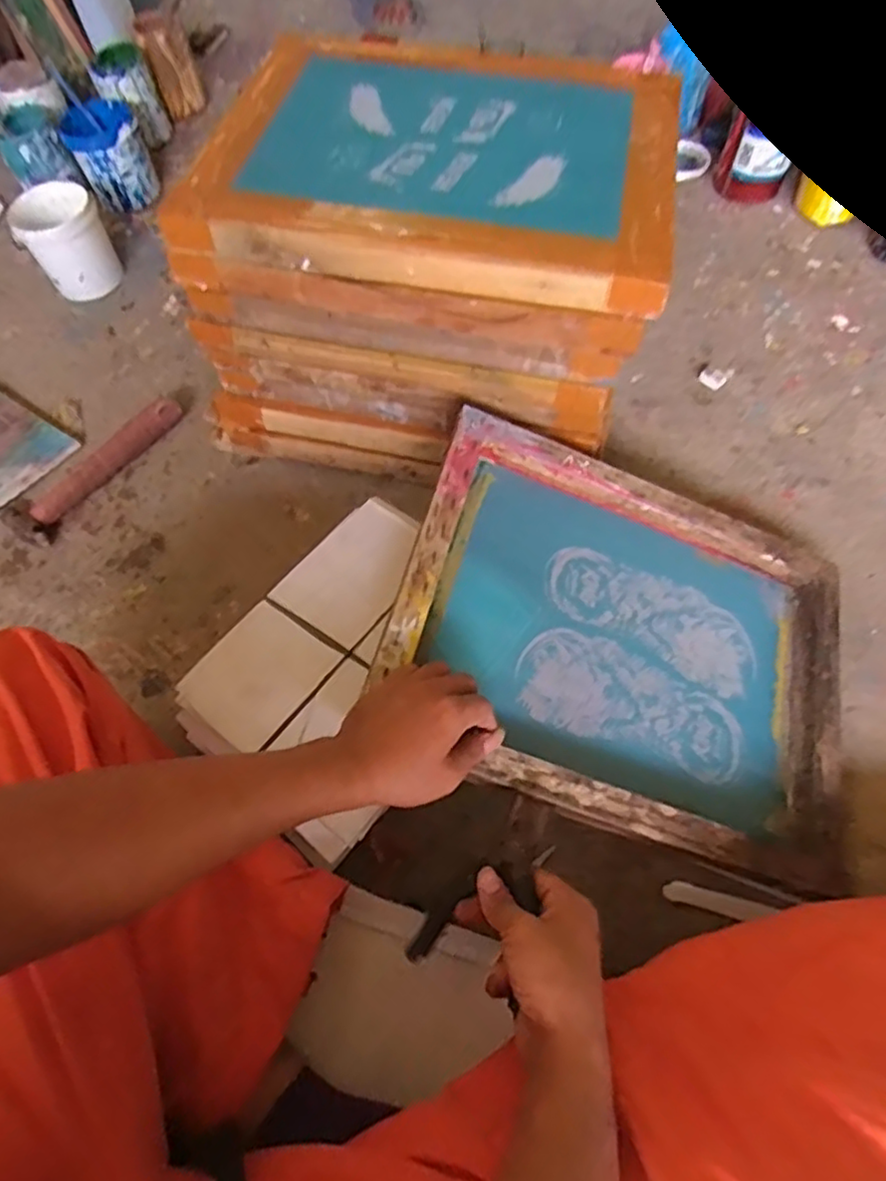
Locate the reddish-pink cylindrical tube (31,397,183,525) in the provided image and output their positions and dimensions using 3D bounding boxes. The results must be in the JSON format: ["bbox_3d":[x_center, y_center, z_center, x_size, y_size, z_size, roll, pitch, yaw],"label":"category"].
[{"bbox_3d":[-0.456,-0.179,0.902,0.043,0.034,0.238,33,68,19],"label":"reddish-pink cylindrical tube"}]

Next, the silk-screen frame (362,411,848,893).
[{"bbox_3d":[0.176,0.047,0.643,0.437,0.045,0.346,21,65,-7],"label":"silk-screen frame"}]

